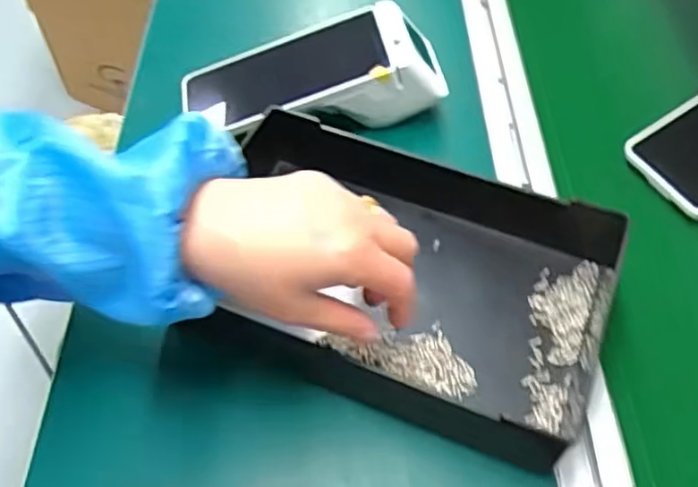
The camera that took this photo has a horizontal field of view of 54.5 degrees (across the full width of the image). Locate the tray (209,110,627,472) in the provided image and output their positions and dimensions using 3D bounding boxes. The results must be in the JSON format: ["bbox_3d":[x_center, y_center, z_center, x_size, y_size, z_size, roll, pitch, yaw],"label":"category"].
[{"bbox_3d":[0.030,0.021,0.429,0.255,0.049,0.160,18,55,14],"label":"tray"}]

